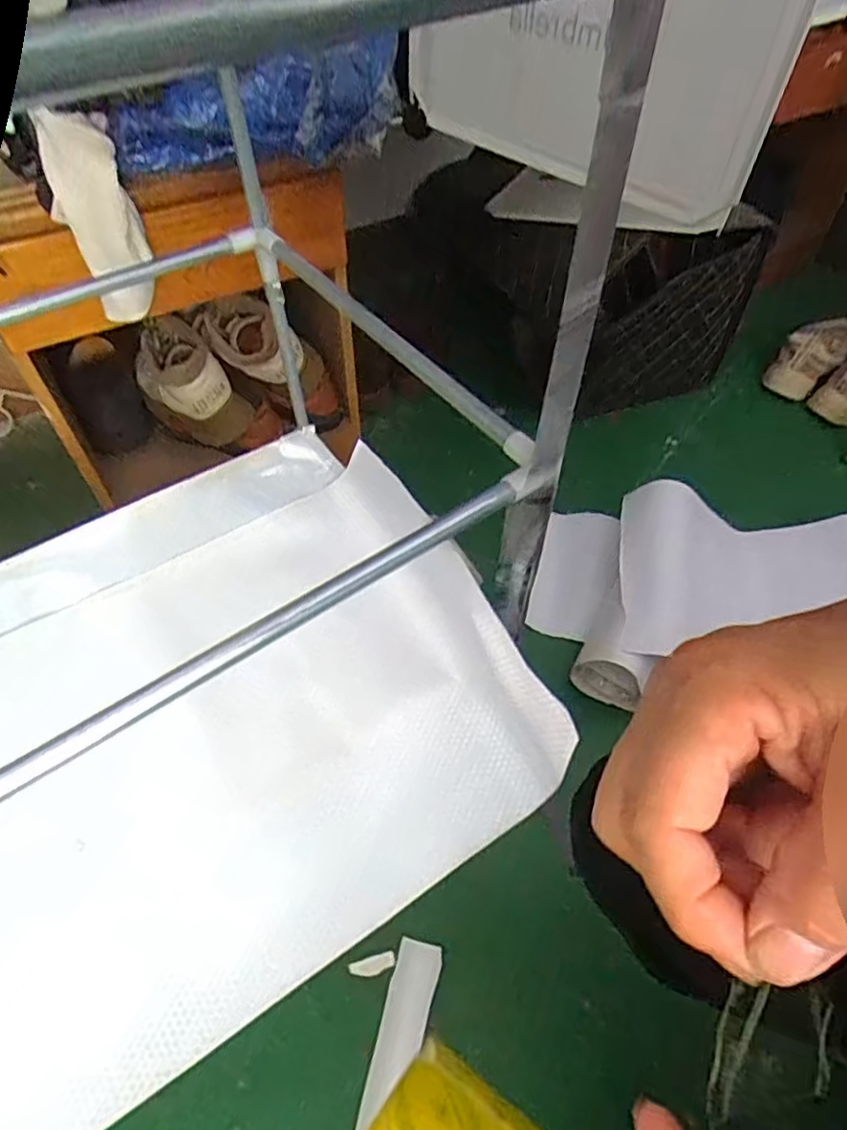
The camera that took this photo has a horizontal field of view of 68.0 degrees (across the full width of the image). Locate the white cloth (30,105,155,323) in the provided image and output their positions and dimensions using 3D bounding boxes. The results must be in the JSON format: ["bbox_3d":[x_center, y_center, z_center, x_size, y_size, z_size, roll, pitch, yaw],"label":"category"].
[{"bbox_3d":[-0.272,-0.289,0.534,0.060,0.171,0.034,-20,56,-14],"label":"white cloth"}]

